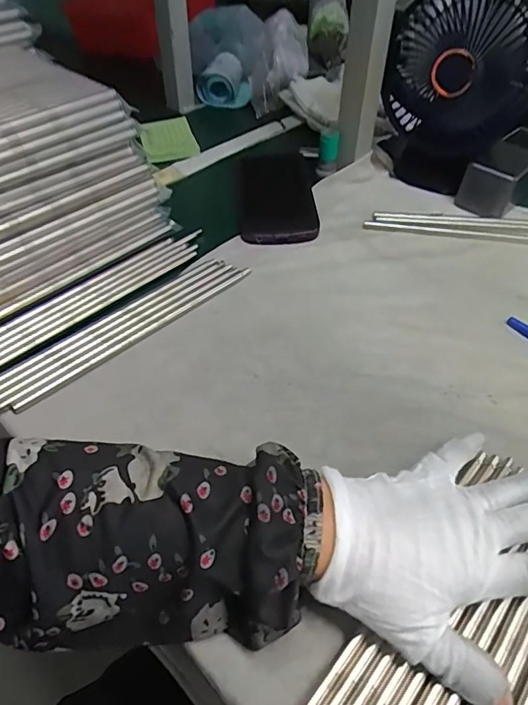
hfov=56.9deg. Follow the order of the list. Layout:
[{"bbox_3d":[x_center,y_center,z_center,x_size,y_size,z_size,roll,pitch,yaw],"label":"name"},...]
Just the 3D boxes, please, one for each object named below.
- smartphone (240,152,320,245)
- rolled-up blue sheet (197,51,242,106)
[{"bbox_3d":[0.013,-0.180,0.542,0.078,0.010,0.189,-1,48,-2],"label":"smartphone"},{"bbox_3d":[-0.064,-0.409,0.727,0.056,0.038,0.099,6,48,5],"label":"rolled-up blue sheet"}]

